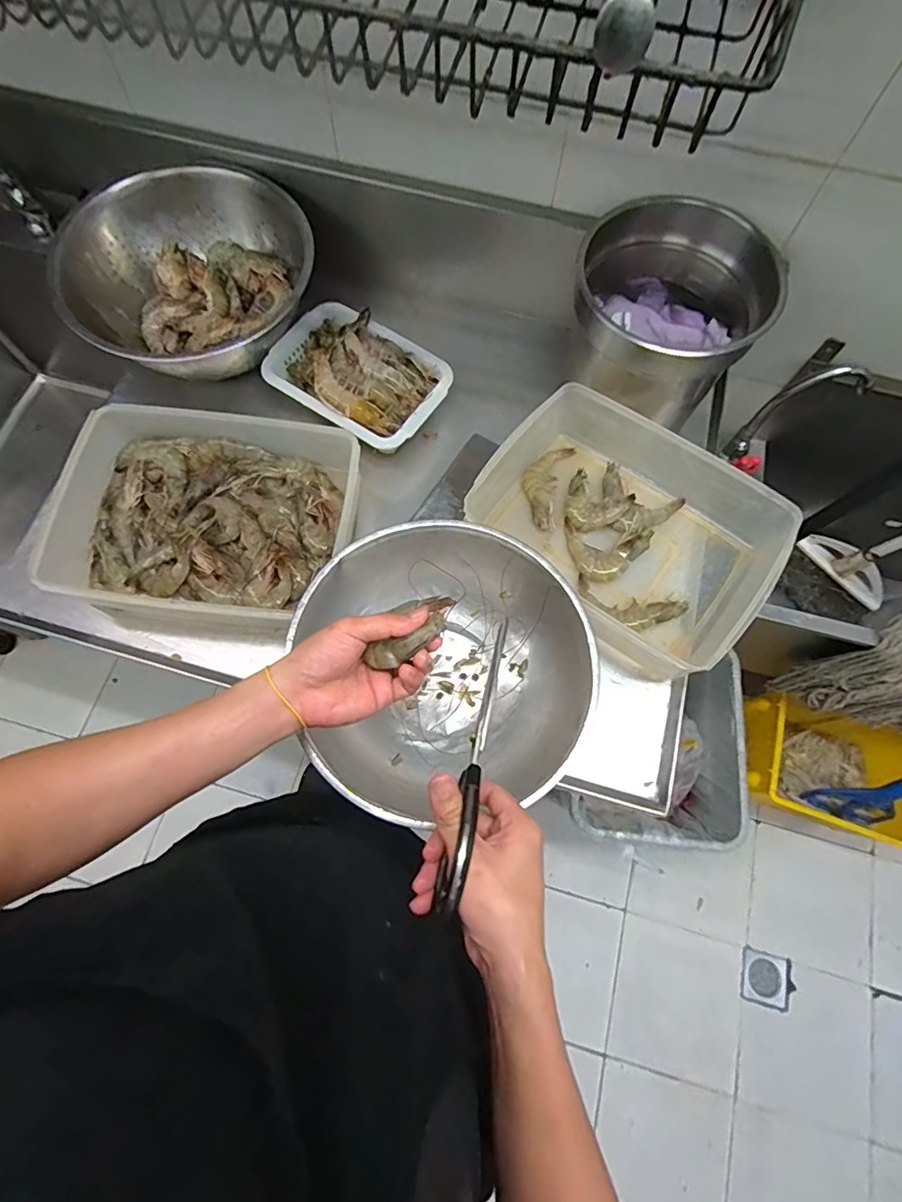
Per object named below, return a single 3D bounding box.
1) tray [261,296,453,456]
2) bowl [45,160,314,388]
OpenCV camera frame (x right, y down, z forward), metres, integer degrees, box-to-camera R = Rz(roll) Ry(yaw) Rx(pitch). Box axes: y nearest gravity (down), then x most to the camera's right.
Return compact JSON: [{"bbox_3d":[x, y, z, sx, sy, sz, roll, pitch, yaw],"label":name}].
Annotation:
[{"bbox_3d":[-0.128,-0.310,0.711,0.231,0.051,0.174,34,74,10],"label":"tray"},{"bbox_3d":[-0.358,-0.441,0.742,0.322,0.117,0.307,0,72,-1],"label":"bowl"}]

